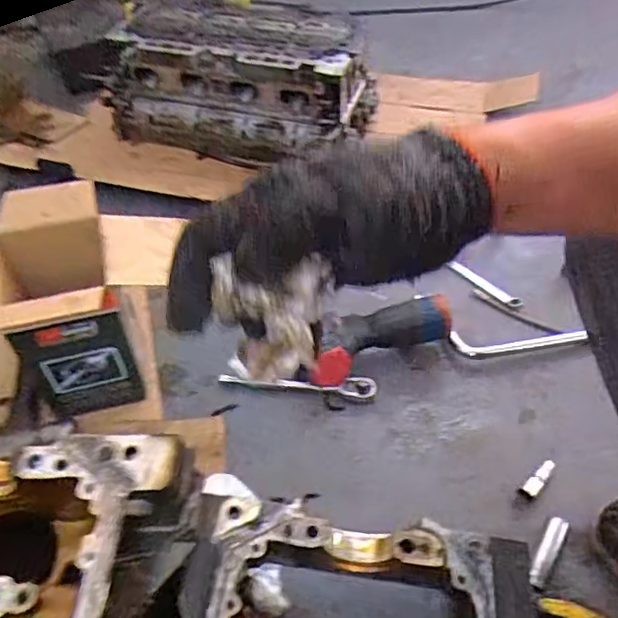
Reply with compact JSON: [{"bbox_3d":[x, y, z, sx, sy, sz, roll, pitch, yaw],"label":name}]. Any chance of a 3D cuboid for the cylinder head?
[{"bbox_3d":[-0.133,-0.385,1.066,0.469,0.180,0.179,9,49,10],"label":"cylinder head"}]

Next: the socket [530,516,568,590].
[{"bbox_3d":[0.241,0.243,0.597,0.018,0.014,0.076,29,56,21],"label":"socket"}]

